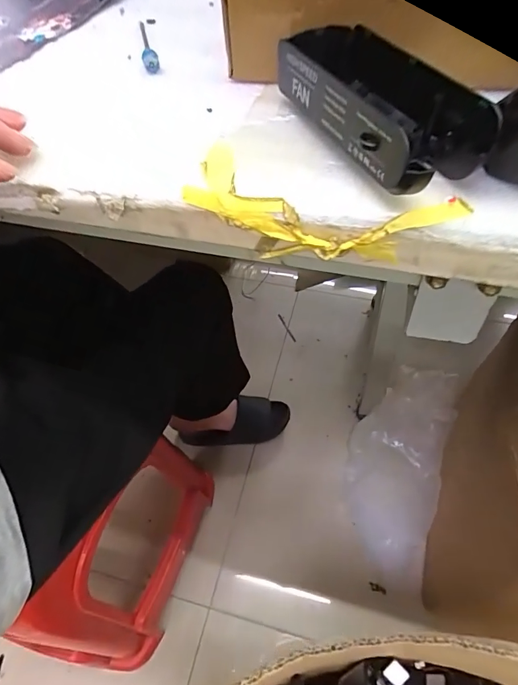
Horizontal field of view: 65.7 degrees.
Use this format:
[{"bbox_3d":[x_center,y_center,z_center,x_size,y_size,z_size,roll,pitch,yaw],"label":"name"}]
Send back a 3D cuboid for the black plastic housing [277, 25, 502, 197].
[{"bbox_3d":[0.047,-0.108,0.176,0.043,0.026,0.118,-21,56,-13],"label":"black plastic housing"}]

